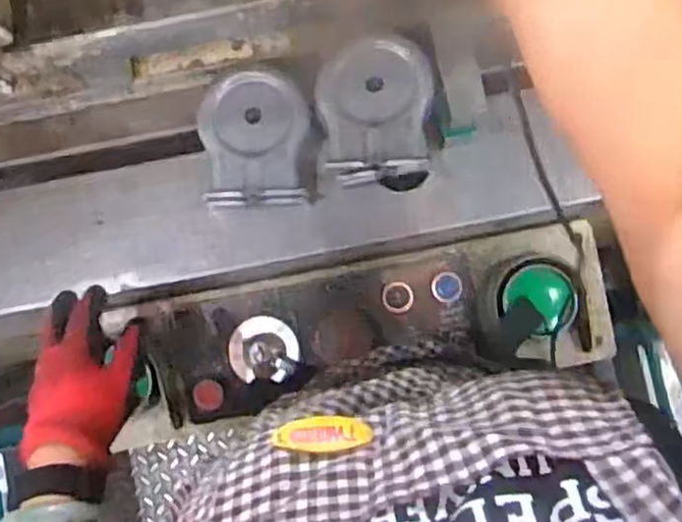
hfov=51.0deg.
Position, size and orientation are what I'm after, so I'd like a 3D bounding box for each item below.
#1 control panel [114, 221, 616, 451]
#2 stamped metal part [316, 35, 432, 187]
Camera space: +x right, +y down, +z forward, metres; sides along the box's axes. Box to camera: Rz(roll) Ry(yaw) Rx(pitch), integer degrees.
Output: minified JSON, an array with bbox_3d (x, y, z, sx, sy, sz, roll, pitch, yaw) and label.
[{"bbox_3d":[0.033,0.066,0.699,0.451,0.060,0.137,-12,81,2],"label":"control panel"},{"bbox_3d":[0.029,-0.127,0.606,0.091,0.026,0.120,-4,82,1],"label":"stamped metal part"}]

